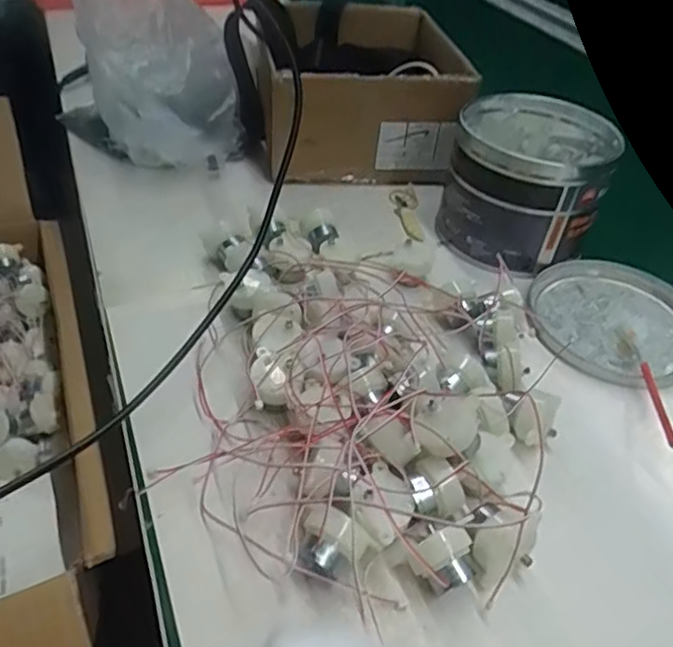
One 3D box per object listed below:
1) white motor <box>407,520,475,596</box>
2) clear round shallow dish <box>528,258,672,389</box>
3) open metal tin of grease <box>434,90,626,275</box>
[{"bbox_3d":[0.051,0.117,0.295,0.030,0.030,0.022,-18,47,-23],"label":"white motor"},{"bbox_3d":[0.214,-0.002,0.470,0.127,0.013,0.135,2,42,-2],"label":"clear round shallow dish"},{"bbox_3d":[0.159,-0.122,0.522,0.126,0.104,0.135,2,42,-2],"label":"open metal tin of grease"}]

